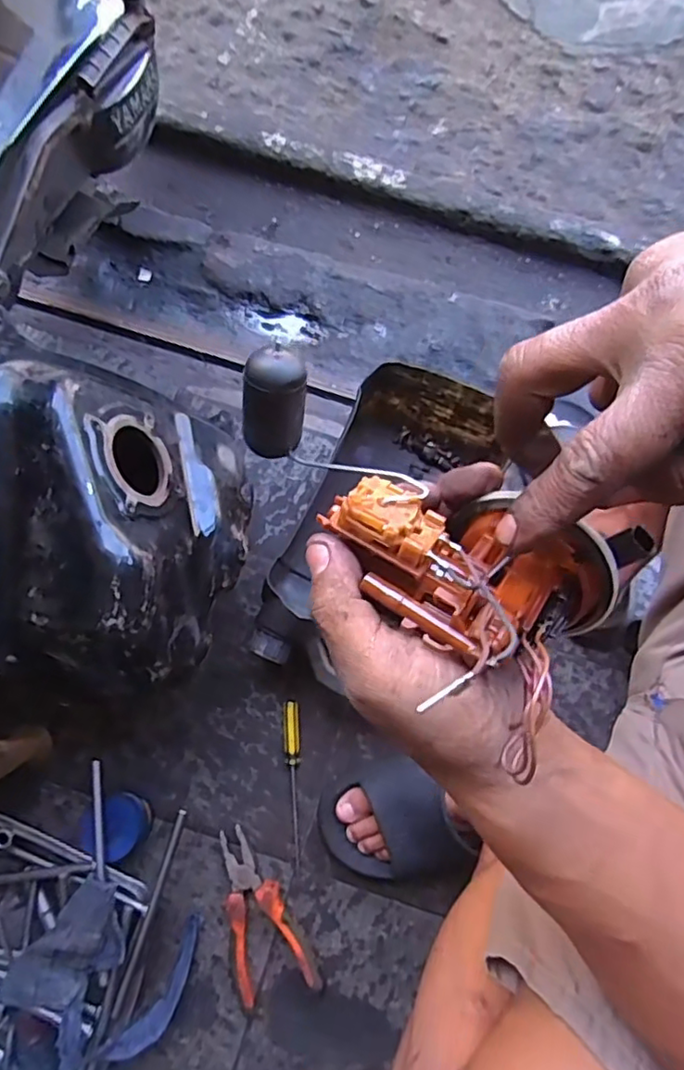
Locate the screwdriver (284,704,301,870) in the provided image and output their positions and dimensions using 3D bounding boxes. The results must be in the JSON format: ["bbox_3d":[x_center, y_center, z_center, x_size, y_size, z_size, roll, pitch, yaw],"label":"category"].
[{"bbox_3d":[-0.053,0.265,0.642,0.016,0.017,0.172,0,80,-1],"label":"screwdriver"}]

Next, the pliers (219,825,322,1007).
[{"bbox_3d":[-0.089,0.393,0.616,0.068,0.026,0.169,-26,81,-5],"label":"pliers"}]

